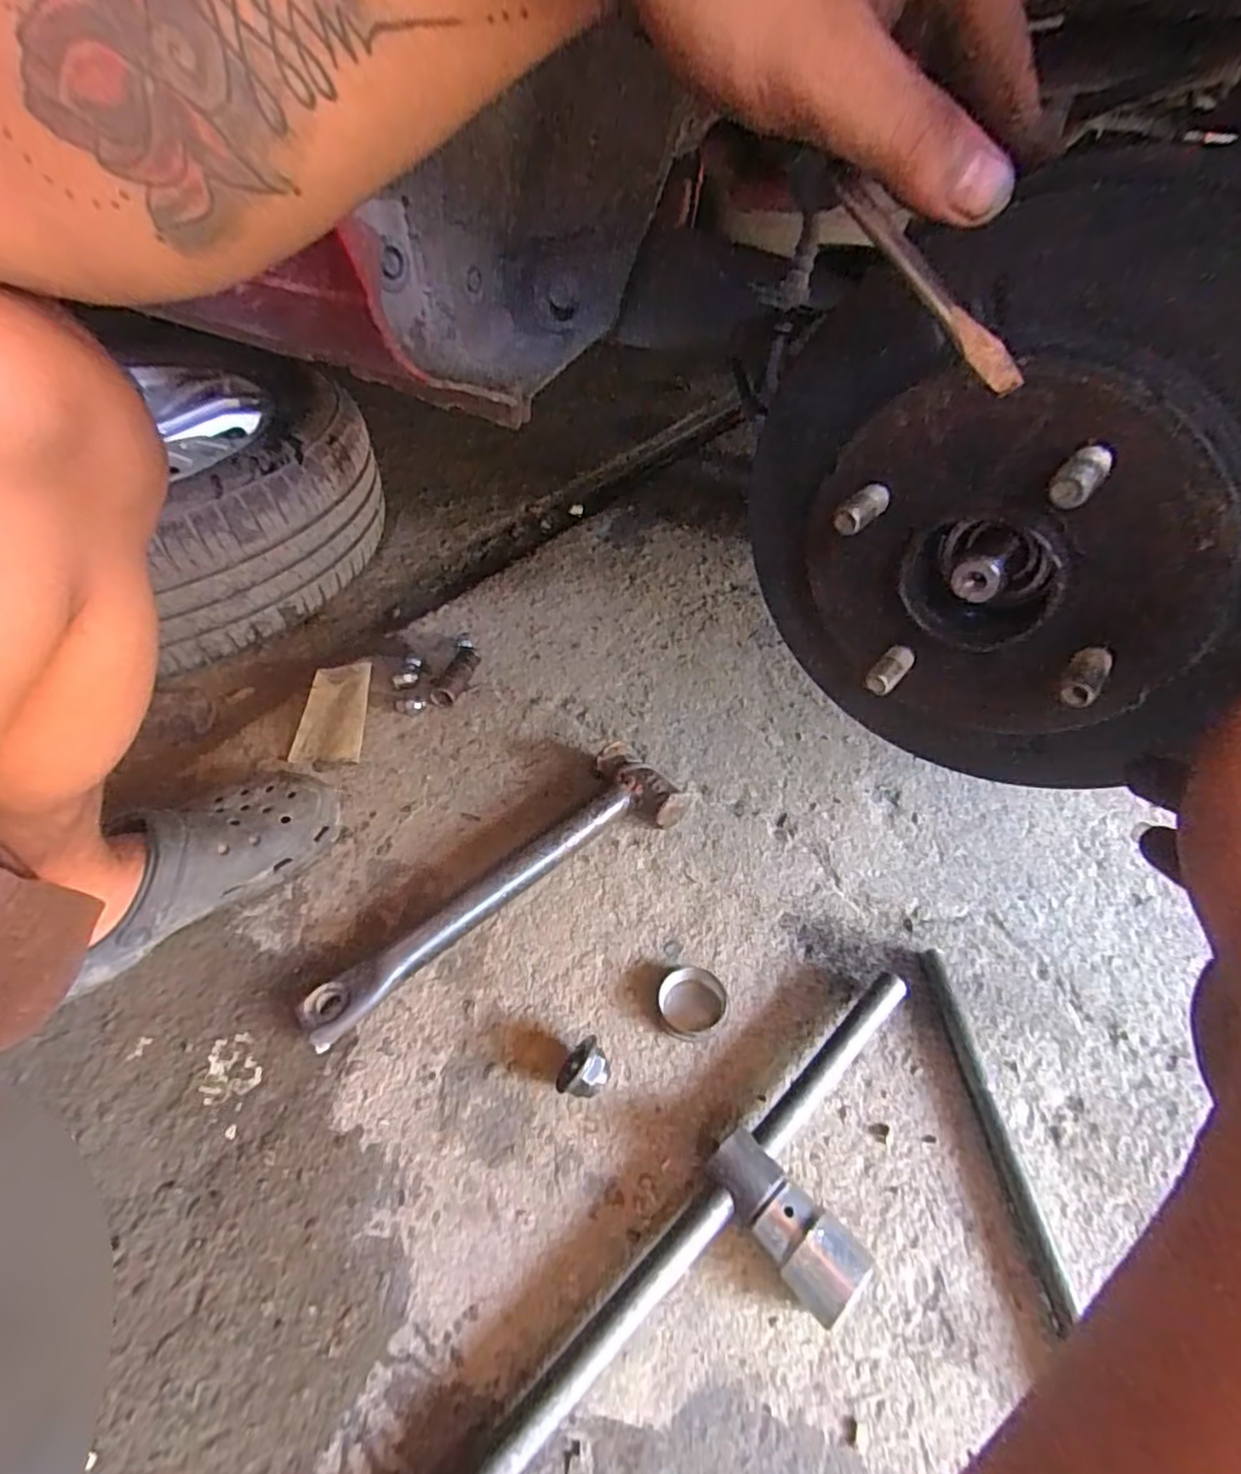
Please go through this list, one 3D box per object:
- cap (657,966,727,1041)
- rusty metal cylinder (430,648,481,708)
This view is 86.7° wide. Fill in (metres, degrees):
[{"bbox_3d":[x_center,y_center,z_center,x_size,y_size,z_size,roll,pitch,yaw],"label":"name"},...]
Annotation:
[{"bbox_3d":[0.054,0.196,0.488,0.048,0.012,0.051,0,46,0],"label":"cap"},{"bbox_3d":[-0.181,-0.064,0.733,0.030,0.025,0.080,15,48,15],"label":"rusty metal cylinder"}]

